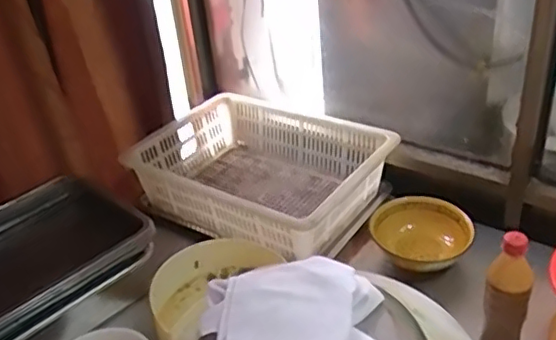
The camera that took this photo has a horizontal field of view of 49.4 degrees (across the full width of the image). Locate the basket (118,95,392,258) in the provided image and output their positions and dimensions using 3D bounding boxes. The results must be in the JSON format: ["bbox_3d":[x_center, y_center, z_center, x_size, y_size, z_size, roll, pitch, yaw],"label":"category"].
[{"bbox_3d":[-0.032,0.009,1.301,0.482,0.154,0.348,21,42,34],"label":"basket"}]

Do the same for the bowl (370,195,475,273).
[{"bbox_3d":[0.268,0.116,1.123,0.161,0.067,0.148,-4,33,3],"label":"bowl"}]

